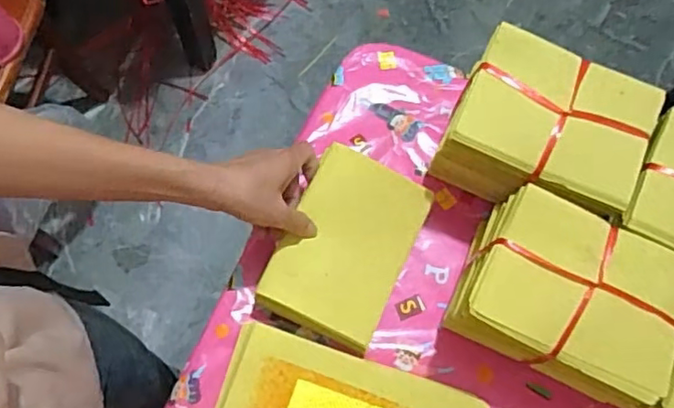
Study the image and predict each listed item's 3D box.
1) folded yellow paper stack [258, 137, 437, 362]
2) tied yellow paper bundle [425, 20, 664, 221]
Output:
[{"bbox_3d":[0.008,0.043,0.578,0.112,0.041,0.169,25,78,2],"label":"folded yellow paper stack"},{"bbox_3d":[0.189,-0.059,0.577,0.161,0.130,0.123,23,73,5],"label":"tied yellow paper bundle"}]

